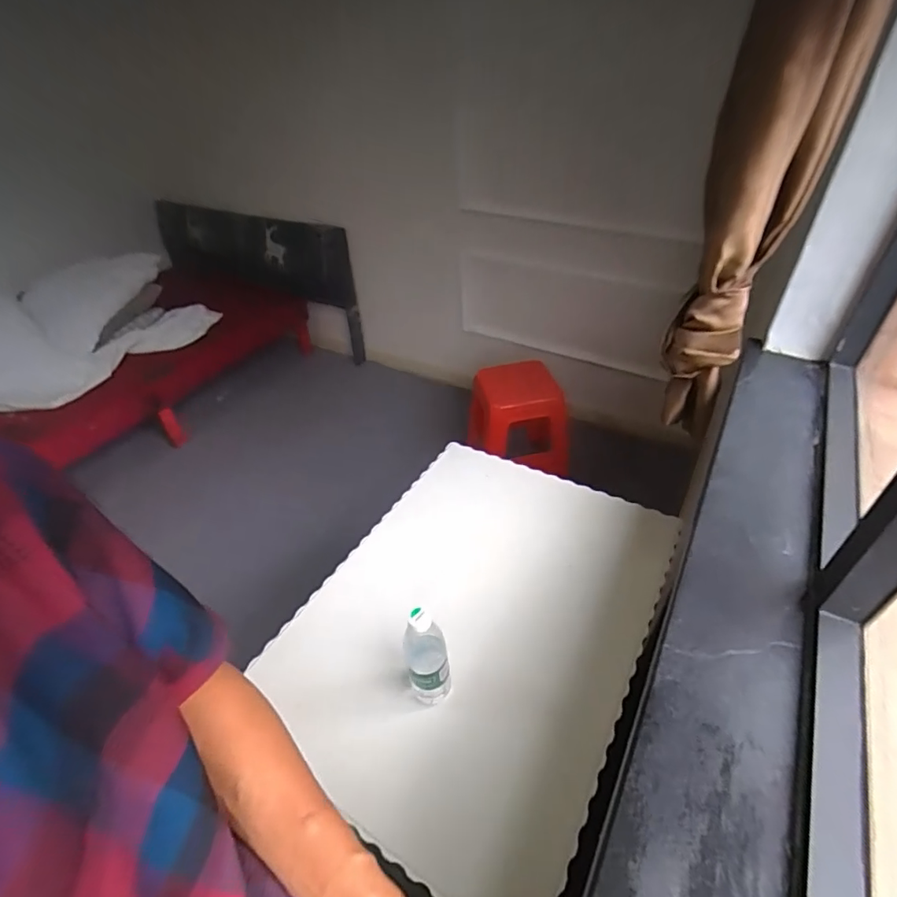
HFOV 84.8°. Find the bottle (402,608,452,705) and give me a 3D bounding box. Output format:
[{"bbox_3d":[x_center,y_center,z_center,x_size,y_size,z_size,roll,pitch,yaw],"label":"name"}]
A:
[{"bbox_3d":[-0.033,0.319,0.761,0.071,0.224,0.066,-13,42,-10],"label":"bottle"}]

